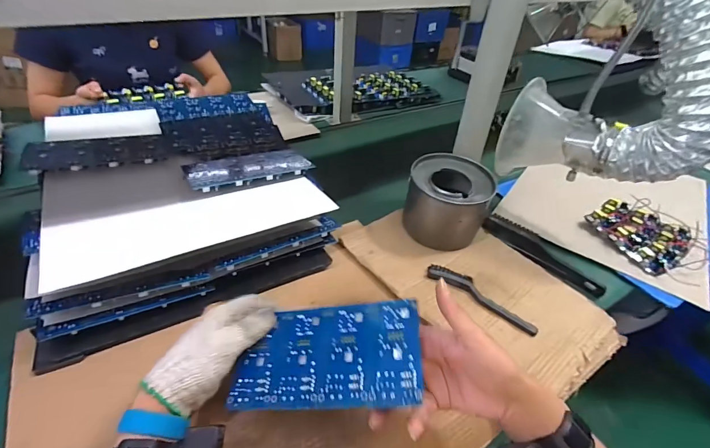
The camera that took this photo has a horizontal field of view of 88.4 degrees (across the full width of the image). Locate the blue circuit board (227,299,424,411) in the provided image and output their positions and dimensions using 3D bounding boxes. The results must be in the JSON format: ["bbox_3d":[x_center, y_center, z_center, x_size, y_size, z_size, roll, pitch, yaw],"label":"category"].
[{"bbox_3d":[-0.029,0.130,0.369,0.185,0.004,0.102,-9,47,15],"label":"blue circuit board"}]

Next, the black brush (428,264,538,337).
[{"bbox_3d":[0.191,0.106,0.554,0.171,0.013,0.049,27,44,25],"label":"black brush"}]

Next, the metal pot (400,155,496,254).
[{"bbox_3d":[0.160,-0.033,0.642,0.141,0.115,0.112,11,40,7],"label":"metal pot"}]

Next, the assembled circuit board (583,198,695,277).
[{"bbox_3d":[0.535,0.014,0.695,0.166,0.018,0.151,-27,52,-31],"label":"assembled circuit board"}]

